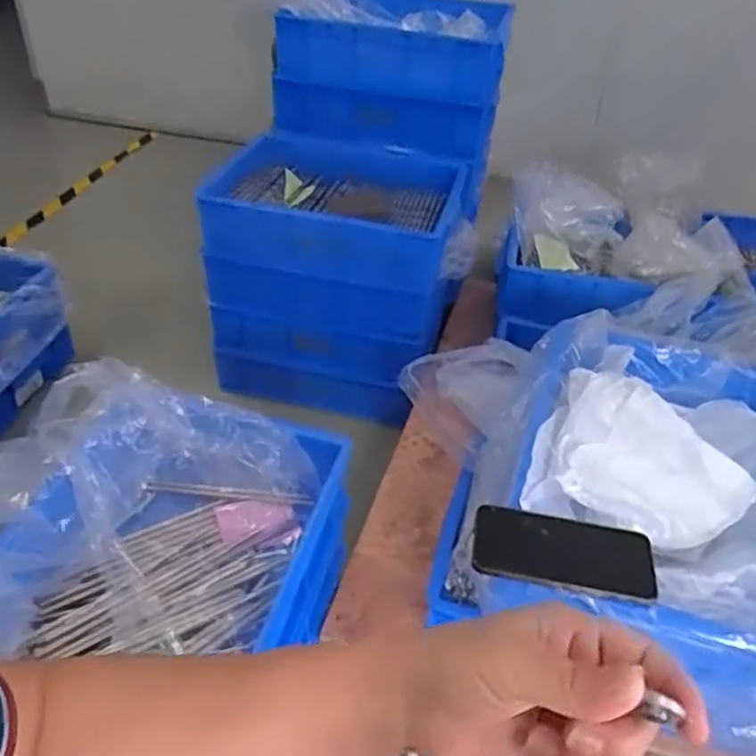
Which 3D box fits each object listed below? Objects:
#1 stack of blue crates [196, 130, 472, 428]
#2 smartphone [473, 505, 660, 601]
[{"bbox_3d":[-0.072,-0.182,1.248,0.394,0.409,0.285,13,40,10],"label":"stack of blue crates"},{"bbox_3d":[0.169,0.159,0.617,0.157,0.010,0.068,6,54,13],"label":"smartphone"}]

